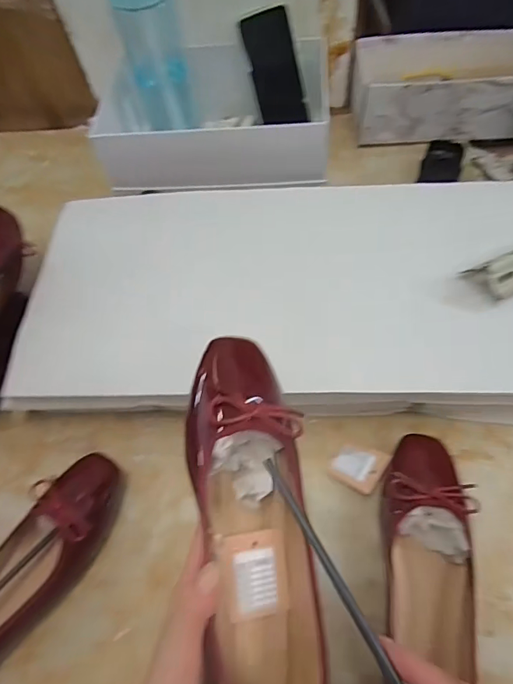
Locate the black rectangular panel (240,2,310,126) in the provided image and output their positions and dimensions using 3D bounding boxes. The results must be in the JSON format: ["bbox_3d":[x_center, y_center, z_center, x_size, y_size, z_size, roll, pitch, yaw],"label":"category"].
[{"bbox_3d":[0.026,-0.383,0.622,0.066,0.142,0.005,-10,34,15],"label":"black rectangular panel"}]

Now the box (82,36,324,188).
[{"bbox_3d":[-0.051,-0.319,0.624,0.302,0.100,0.172,3,61,5],"label":"box"}]

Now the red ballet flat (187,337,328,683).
[{"bbox_3d":[-0.001,0.121,0.286,0.070,0.058,0.251,-9,78,-1],"label":"red ballet flat"}]

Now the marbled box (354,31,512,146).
[{"bbox_3d":[0.284,-0.366,0.644,0.274,0.082,0.160,3,61,7],"label":"marbled box"}]

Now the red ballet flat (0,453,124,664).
[{"bbox_3d":[-0.208,0.214,0.384,0.068,0.059,0.244,26,65,17],"label":"red ballet flat"}]

